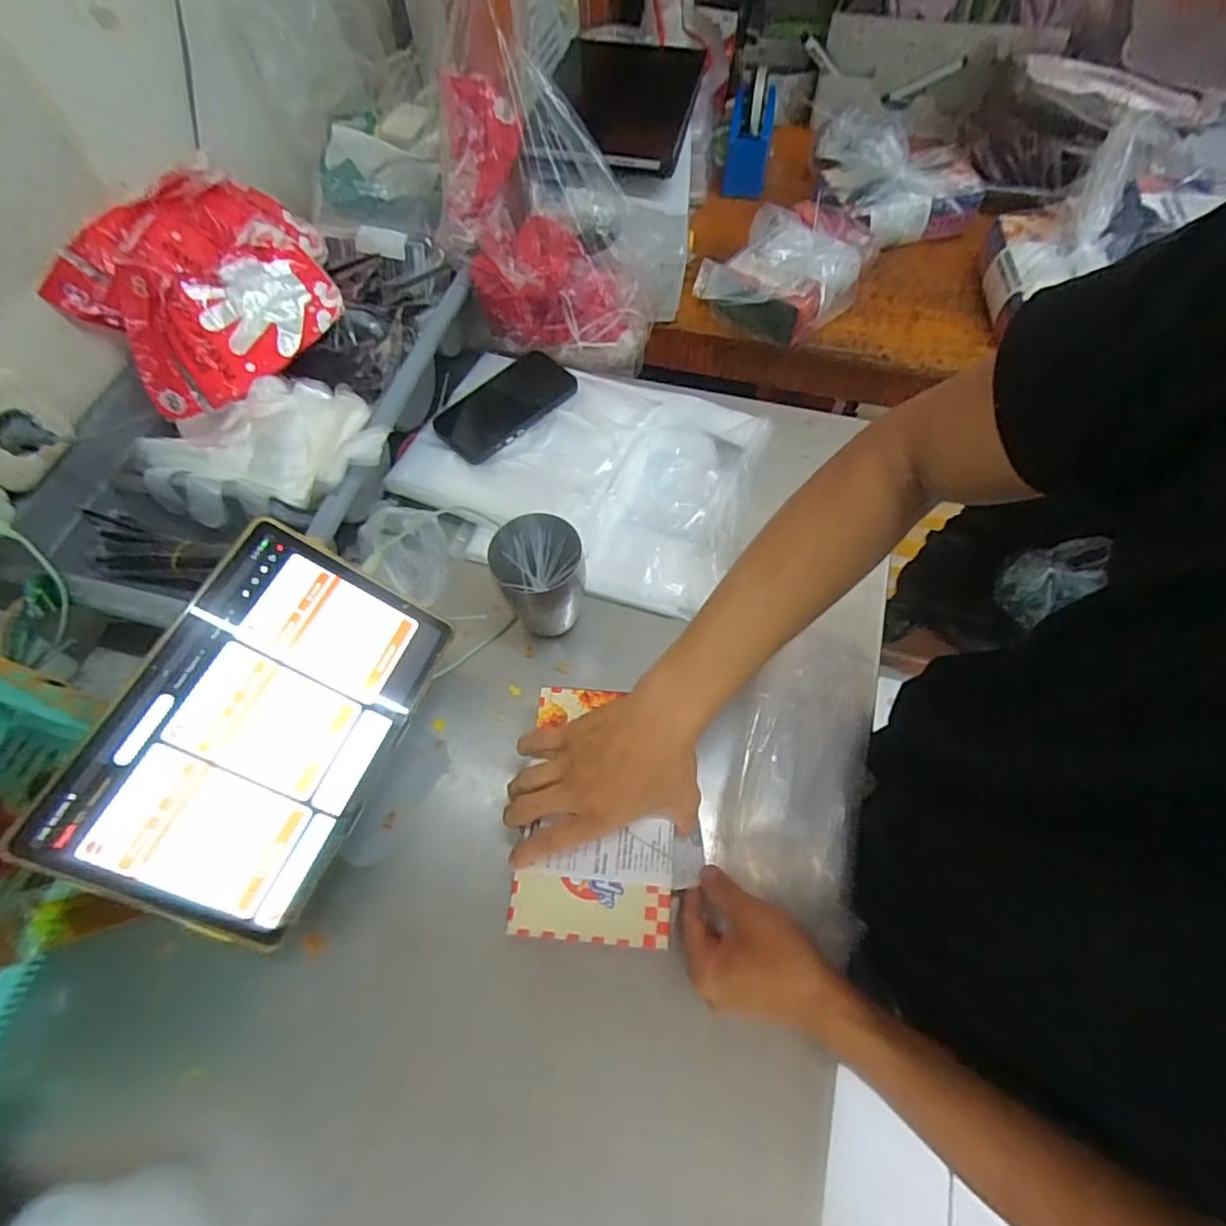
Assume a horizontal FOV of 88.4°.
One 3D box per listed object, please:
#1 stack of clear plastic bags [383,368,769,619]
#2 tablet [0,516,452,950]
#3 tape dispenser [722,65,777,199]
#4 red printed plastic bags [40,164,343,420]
[{"bbox_3d":[-0.037,-0.159,0.649,0.344,0.028,0.255,16,64,11],"label":"stack of clear plastic bags"},{"bbox_3d":[-0.243,0.075,0.443,0.169,0.007,0.255,32,64,-19],"label":"tablet"},{"bbox_3d":[0.201,-0.709,0.911,0.058,0.144,0.155,8,63,7],"label":"tape dispenser"},{"bbox_3d":[-0.416,-0.344,0.644,0.243,0.093,0.243,-27,64,-11],"label":"red printed plastic bags"}]

